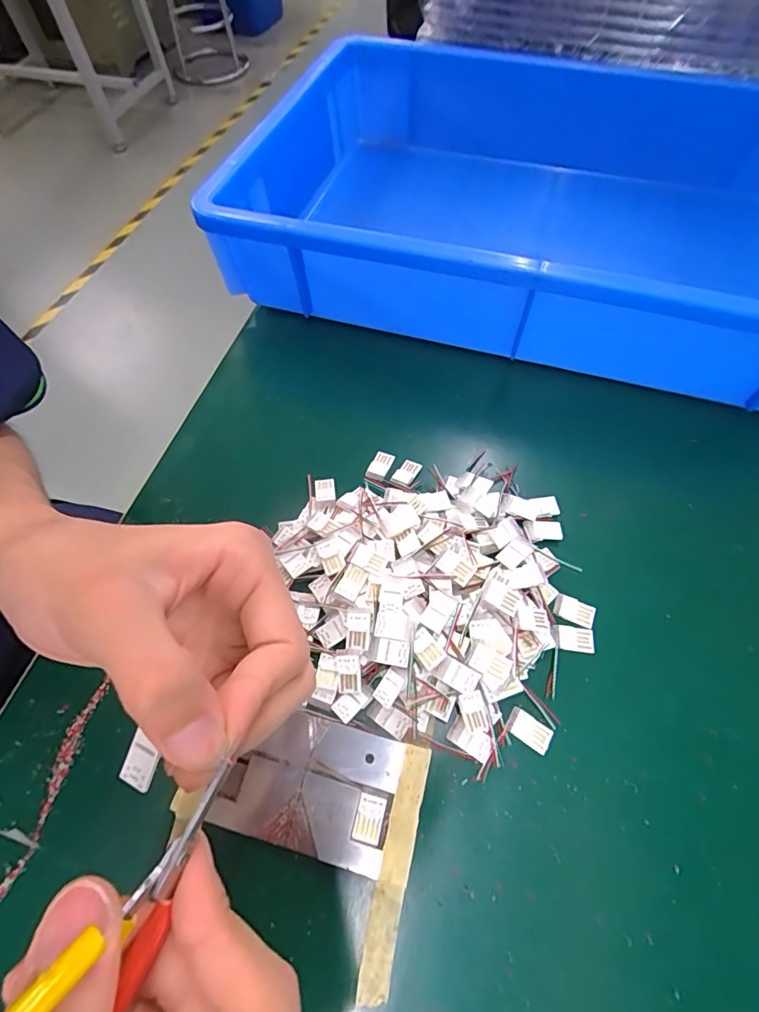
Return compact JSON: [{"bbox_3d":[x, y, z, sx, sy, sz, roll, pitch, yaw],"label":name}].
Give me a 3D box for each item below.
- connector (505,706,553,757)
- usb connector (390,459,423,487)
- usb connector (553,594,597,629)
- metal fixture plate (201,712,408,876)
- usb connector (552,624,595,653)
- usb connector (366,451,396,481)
[{"bbox_3d":[0.069,0.102,0.213,0.020,0.004,0.012,31,66,17],"label":"connector"},{"bbox_3d":[0.016,-0.020,0.280,0.013,0.004,0.018,30,66,16],"label":"usb connector"},{"bbox_3d":[0.100,0.053,0.239,0.020,0.004,0.012,19,63,11],"label":"usb connector"},{"bbox_3d":[-0.029,0.120,0.203,0.071,0.011,0.049,13,62,8],"label":"metal fixture plate"},{"bbox_3d":[0.097,0.066,0.233,0.020,0.004,0.012,7,61,5],"label":"usb connector"},{"bbox_3d":[0.000,-0.025,0.283,0.012,0.004,0.021,22,64,13],"label":"usb connector"}]

